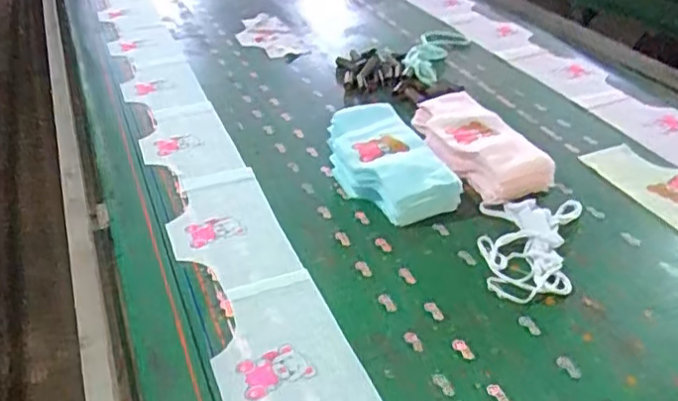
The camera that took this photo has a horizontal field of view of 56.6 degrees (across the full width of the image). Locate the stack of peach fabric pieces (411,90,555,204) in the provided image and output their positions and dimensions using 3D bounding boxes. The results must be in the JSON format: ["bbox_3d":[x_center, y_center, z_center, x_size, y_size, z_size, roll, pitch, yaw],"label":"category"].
[{"bbox_3d":[0.238,-0.103,1.142,0.161,0.078,0.309,-17,37,-19],"label":"stack of peach fabric pieces"}]

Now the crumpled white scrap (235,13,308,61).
[{"bbox_3d":[-0.190,-0.443,1.679,0.163,0.026,0.300,-11,36,-12],"label":"crumpled white scrap"}]

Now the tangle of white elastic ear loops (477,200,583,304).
[{"bbox_3d":[0.291,0.061,0.947,0.152,0.026,0.238,5,35,11],"label":"tangle of white elastic ear loops"}]

